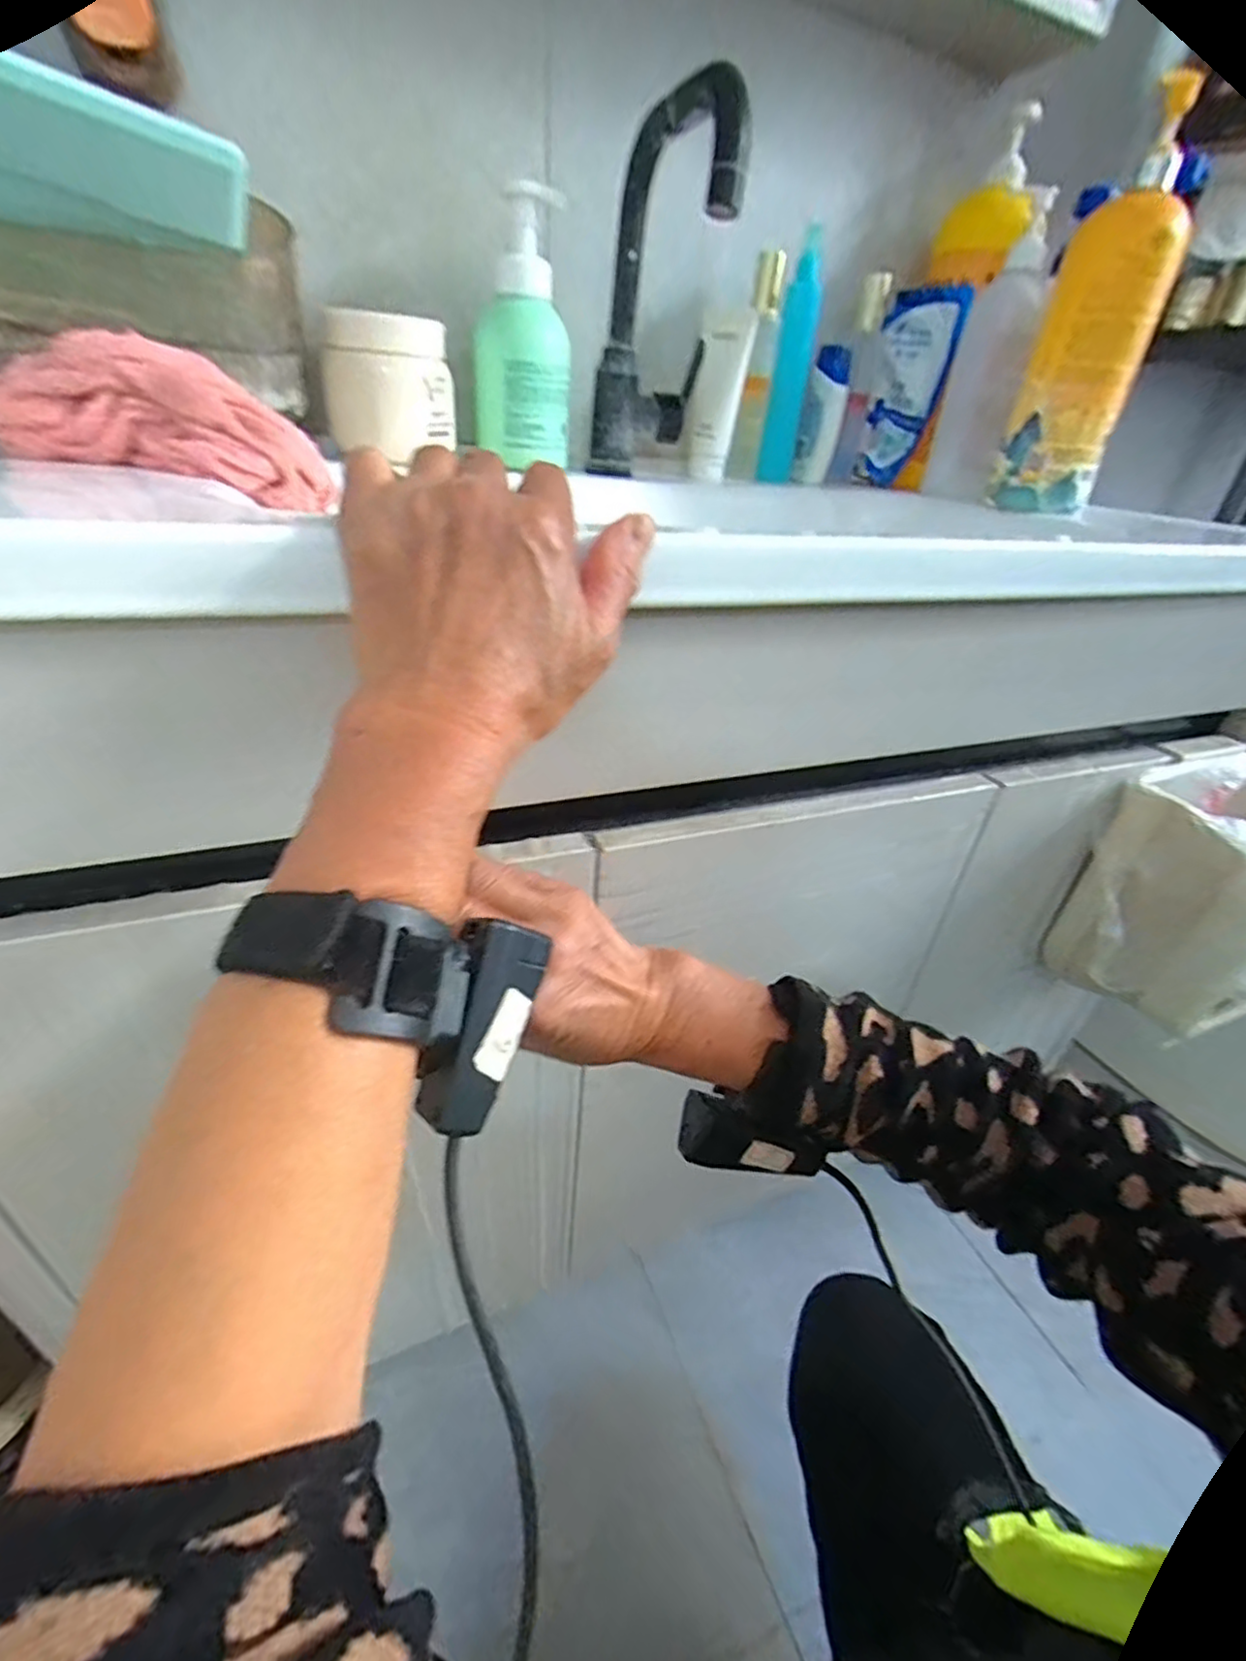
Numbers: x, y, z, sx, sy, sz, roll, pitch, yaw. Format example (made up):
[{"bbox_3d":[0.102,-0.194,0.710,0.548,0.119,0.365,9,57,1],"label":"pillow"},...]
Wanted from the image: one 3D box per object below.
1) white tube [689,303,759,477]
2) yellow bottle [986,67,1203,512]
[{"bbox_3d":[0.098,-0.431,0.648,0.047,0.138,0.027,4,31,-2],"label":"white tube"},{"bbox_3d":[0.385,-0.406,0.540,0.086,0.264,0.067,19,34,21],"label":"yellow bottle"}]

